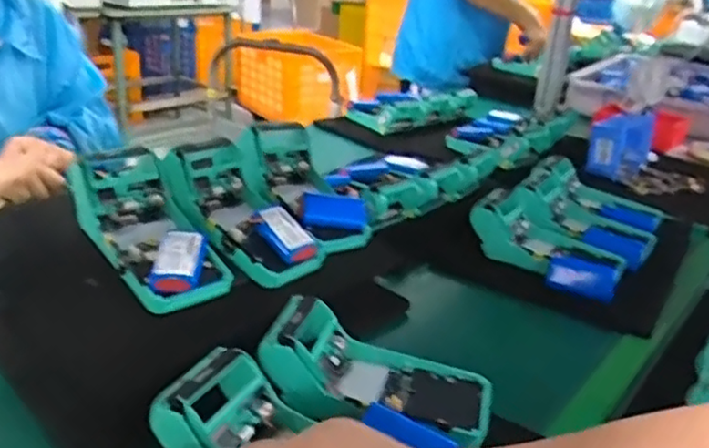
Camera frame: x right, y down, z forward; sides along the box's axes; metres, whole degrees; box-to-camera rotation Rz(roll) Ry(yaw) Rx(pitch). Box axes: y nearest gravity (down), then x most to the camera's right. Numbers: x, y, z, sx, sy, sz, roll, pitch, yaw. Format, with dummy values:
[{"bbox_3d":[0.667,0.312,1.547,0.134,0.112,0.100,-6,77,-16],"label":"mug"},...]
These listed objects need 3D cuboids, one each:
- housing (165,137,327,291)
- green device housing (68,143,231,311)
[{"bbox_3d":[-0.110,-0.013,0.617,0.094,0.062,0.179,-19,56,-42],"label":"housing"},{"bbox_3d":[-0.176,0.008,0.558,0.079,0.059,0.164,-17,52,-40],"label":"green device housing"}]

